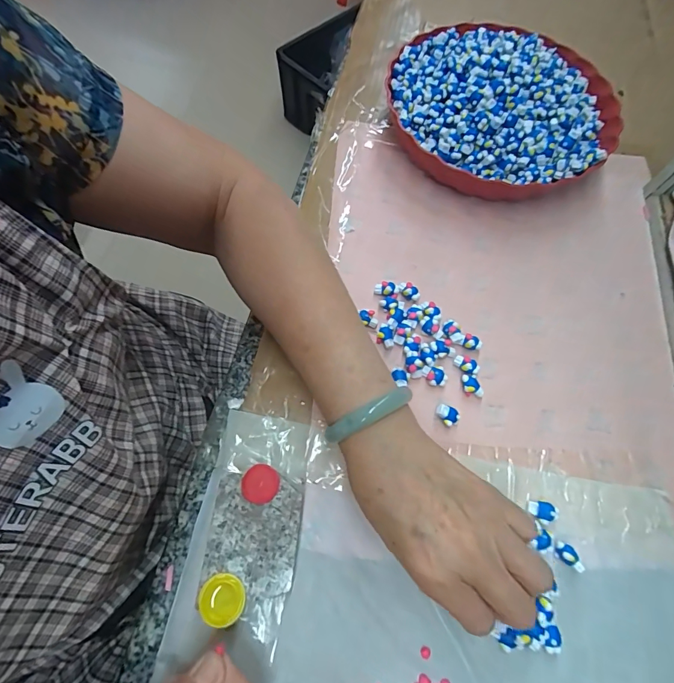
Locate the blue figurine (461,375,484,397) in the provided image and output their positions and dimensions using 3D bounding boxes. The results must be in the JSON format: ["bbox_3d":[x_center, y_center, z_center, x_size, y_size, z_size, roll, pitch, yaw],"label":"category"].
[{"bbox_3d":[0.113,0.038,0.325,0.014,0.012,0.021,-19,69,-11],"label":"blue figurine"}]

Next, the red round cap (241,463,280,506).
[{"bbox_3d":[-0.054,0.102,0.274,0.025,0.005,0.026,1,66,-3],"label":"red round cap"}]

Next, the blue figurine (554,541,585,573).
[{"bbox_3d":[0.167,0.154,0.277,0.018,0.012,0.012,39,70,13],"label":"blue figurine"}]

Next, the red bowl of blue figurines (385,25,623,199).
[{"bbox_3d":[0.171,-0.246,0.411,0.224,0.074,0.224,1,66,-3],"label":"red bowl of blue figurines"}]

